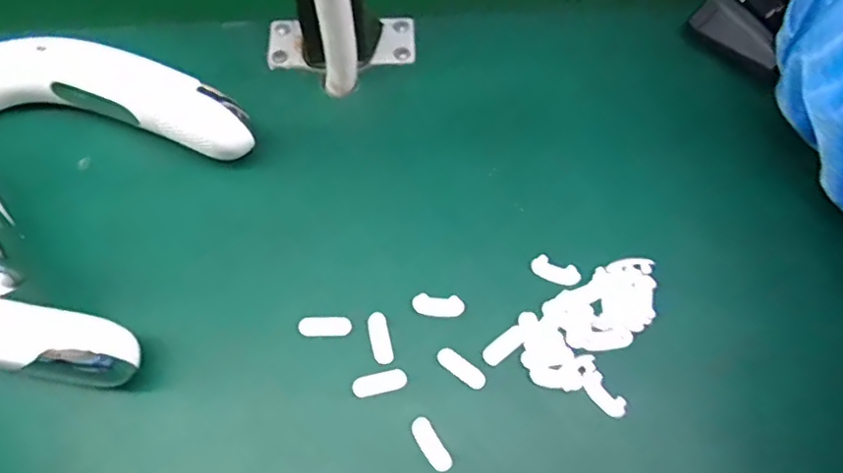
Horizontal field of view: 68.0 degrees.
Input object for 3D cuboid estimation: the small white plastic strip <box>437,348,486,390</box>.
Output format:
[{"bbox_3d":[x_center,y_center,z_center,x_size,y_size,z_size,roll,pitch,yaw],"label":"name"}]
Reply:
[{"bbox_3d":[0.022,0.071,0.337,0.029,0.004,0.010,38,71,15],"label":"small white plastic strip"}]

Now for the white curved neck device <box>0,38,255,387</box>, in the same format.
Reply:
[{"bbox_3d":[-0.219,-0.022,0.356,0.201,0.047,0.184,16,67,7],"label":"white curved neck device"}]

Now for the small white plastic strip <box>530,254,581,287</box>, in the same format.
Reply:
[{"bbox_3d":[0.078,0.020,0.361,0.028,0.004,0.013,20,68,8],"label":"small white plastic strip"}]

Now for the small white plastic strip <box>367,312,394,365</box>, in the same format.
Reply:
[{"bbox_3d":[-0.023,0.056,0.344,0.011,0.004,0.029,-13,67,-6],"label":"small white plastic strip"}]

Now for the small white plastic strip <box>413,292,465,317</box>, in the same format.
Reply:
[{"bbox_3d":[0.010,0.038,0.351,0.028,0.004,0.012,4,66,2],"label":"small white plastic strip"}]

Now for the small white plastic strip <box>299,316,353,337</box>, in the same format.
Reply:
[{"bbox_3d":[-0.053,0.050,0.347,0.028,0.004,0.011,-1,66,-1],"label":"small white plastic strip"}]

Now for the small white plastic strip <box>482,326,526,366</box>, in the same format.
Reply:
[{"bbox_3d":[0.046,0.059,0.342,0.027,0.004,0.011,-37,71,-15],"label":"small white plastic strip"}]

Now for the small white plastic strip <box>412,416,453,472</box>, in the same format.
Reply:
[{"bbox_3d":[0.005,0.107,0.322,0.011,0.004,0.029,-31,70,-13],"label":"small white plastic strip"}]

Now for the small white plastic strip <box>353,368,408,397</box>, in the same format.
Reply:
[{"bbox_3d":[-0.022,0.078,0.334,0.028,0.004,0.011,-14,67,-6],"label":"small white plastic strip"}]

